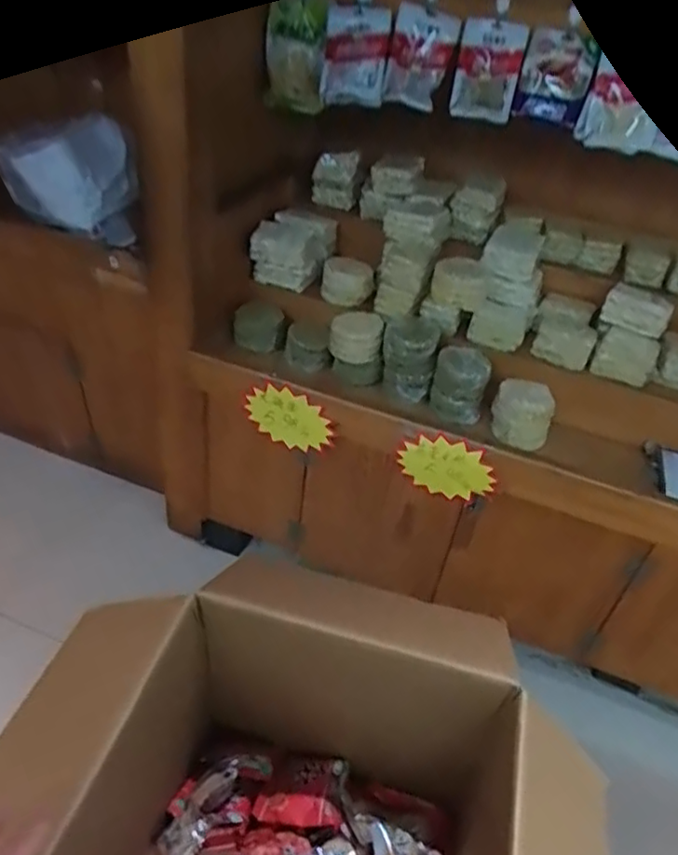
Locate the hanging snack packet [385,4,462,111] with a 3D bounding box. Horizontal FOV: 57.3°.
[{"bbox_3d":[0.172,-0.767,1.295,0.132,0.173,0.044,10,38,3],"label":"hanging snack packet"}]

